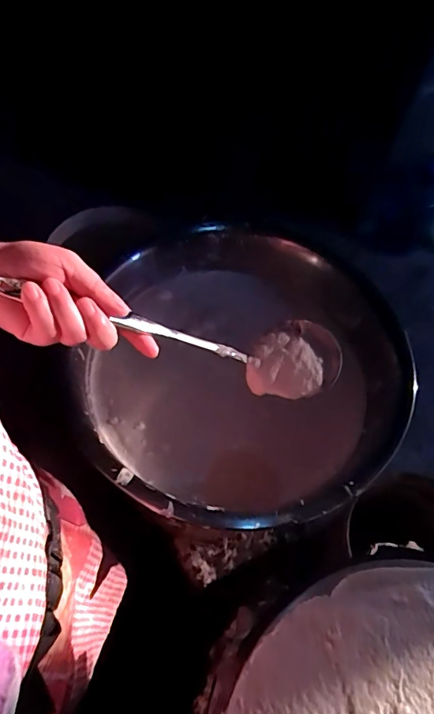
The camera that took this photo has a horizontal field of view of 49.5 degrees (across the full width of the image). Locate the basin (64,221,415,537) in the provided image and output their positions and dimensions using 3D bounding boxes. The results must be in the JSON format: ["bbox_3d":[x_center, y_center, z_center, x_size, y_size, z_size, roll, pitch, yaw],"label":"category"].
[{"bbox_3d":[0.052,0.030,0.817,0.509,0.153,0.548,2,58,-4],"label":"basin"}]

